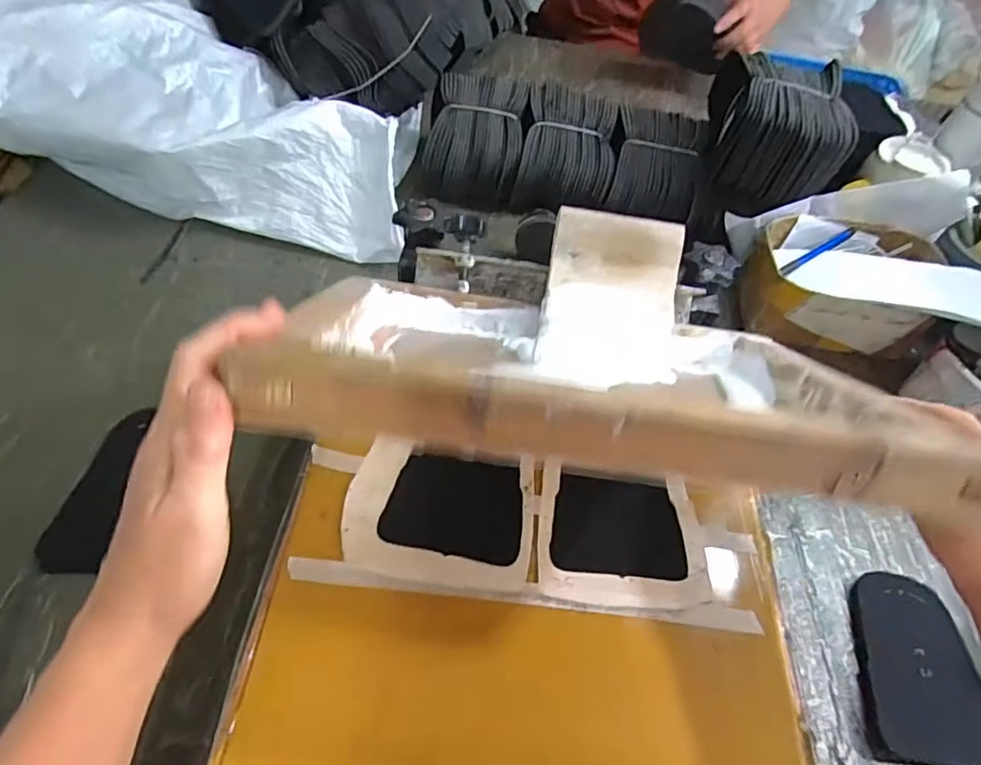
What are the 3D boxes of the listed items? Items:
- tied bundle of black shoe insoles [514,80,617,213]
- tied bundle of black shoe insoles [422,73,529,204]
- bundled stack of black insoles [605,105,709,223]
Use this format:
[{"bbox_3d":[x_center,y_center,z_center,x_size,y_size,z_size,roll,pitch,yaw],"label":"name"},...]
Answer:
[{"bbox_3d":[0.098,-0.293,0.750,0.115,0.088,0.155,11,52,1],"label":"tied bundle of black shoe insoles"},{"bbox_3d":[-0.020,-0.306,0.748,0.120,0.088,0.146,10,52,0],"label":"tied bundle of black shoe insoles"},{"bbox_3d":[0.205,-0.267,0.741,0.107,0.075,0.148,13,52,2],"label":"bundled stack of black insoles"}]

